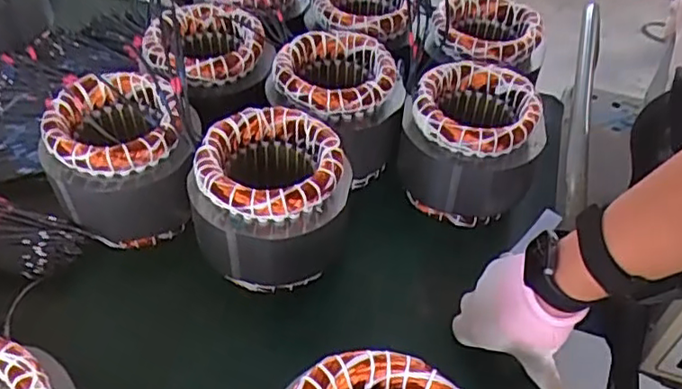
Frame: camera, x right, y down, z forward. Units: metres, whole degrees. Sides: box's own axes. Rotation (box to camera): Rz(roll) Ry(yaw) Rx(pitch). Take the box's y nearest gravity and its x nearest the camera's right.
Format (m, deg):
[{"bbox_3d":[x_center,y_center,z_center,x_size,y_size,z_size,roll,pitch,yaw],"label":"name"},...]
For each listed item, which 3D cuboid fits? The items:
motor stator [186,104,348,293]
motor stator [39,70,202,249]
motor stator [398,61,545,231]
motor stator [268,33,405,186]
[{"bbox_3d":[-0.063,0.010,0.598,0.140,0.139,0.130,2,46,-2],"label":"motor stator"},{"bbox_3d":[-0.211,-0.039,0.623,0.139,0.141,0.126,-13,48,-15],"label":"motor stator"},{"bbox_3d":[0.137,-0.052,0.665,0.139,0.130,0.133,9,46,6],"label":"motor stator"},{"bbox_3d":[-0.002,-0.096,0.690,0.137,0.123,0.137,2,46,-2],"label":"motor stator"}]

